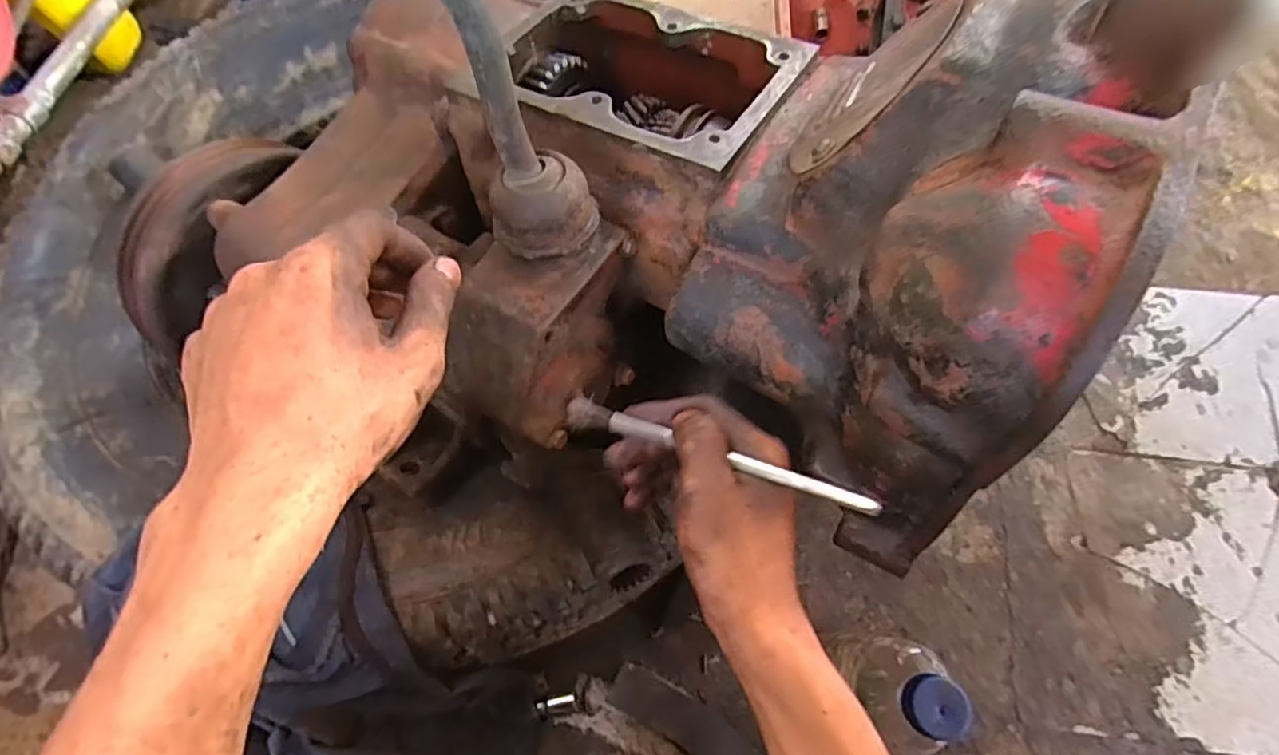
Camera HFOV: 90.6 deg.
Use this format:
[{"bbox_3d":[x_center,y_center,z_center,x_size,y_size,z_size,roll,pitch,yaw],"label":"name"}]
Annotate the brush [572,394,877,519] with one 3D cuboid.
[{"bbox_3d":[0.031,0.036,0.312,0.173,0.011,0.013,15,68,31],"label":"brush"}]

